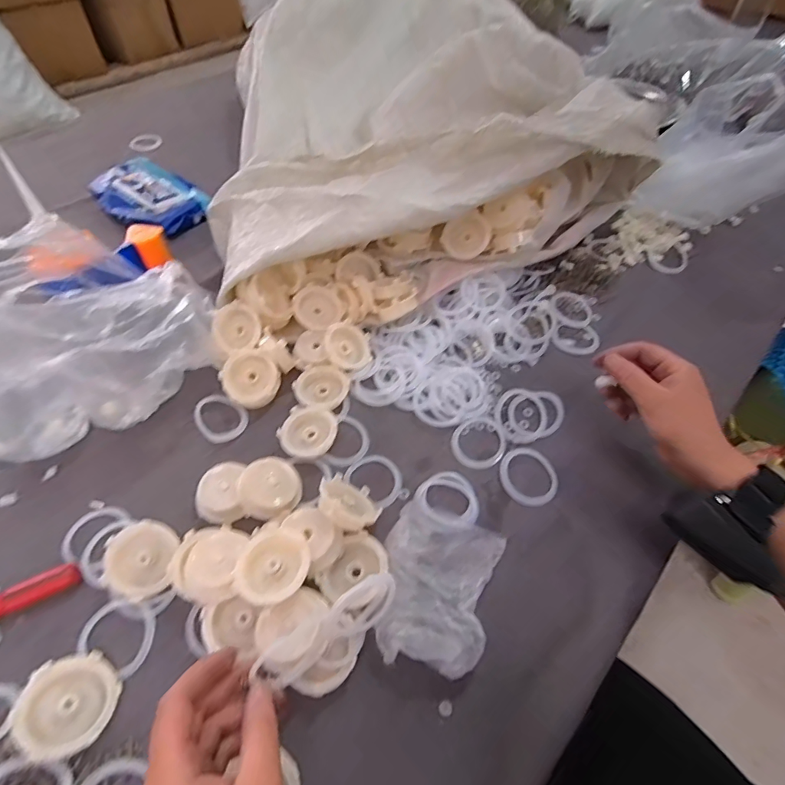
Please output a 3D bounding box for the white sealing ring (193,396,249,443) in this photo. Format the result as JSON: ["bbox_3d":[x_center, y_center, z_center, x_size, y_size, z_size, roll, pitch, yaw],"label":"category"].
[{"bbox_3d":[-0.171,0.025,0.445,0.059,0.006,0.045,38,60,26],"label":"white sealing ring"}]

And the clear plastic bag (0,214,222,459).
[{"bbox_3d":[-0.288,-0.062,0.405,0.230,0.176,0.184,-15,53,-12],"label":"clear plastic bag"}]

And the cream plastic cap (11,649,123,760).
[{"bbox_3d":[-0.210,0.203,0.289,0.053,0.014,0.054,21,36,-16],"label":"cream plastic cap"}]

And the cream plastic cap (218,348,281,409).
[{"bbox_3d":[-0.144,-0.014,0.454,0.056,0.017,0.056,2,78,-8],"label":"cream plastic cap"}]

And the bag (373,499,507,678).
[{"bbox_3d":[0.032,0.147,0.342,0.085,0.030,0.109,16,53,12],"label":"bag"}]

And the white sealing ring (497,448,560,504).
[{"bbox_3d":[0.126,0.077,0.412,0.052,0.005,0.055,0,51,-1],"label":"white sealing ring"}]

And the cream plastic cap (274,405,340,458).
[{"bbox_3d":[-0.080,0.040,0.428,0.052,0.021,0.055,0,51,-1],"label":"cream plastic cap"}]

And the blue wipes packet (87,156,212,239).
[{"bbox_3d":[-0.359,-0.291,0.669,0.192,0.039,0.117,32,58,22],"label":"blue wipes packet"}]

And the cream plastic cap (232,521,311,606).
[{"bbox_3d":[-0.087,0.125,0.324,0.048,0.012,0.053,21,55,15],"label":"cream plastic cap"}]

